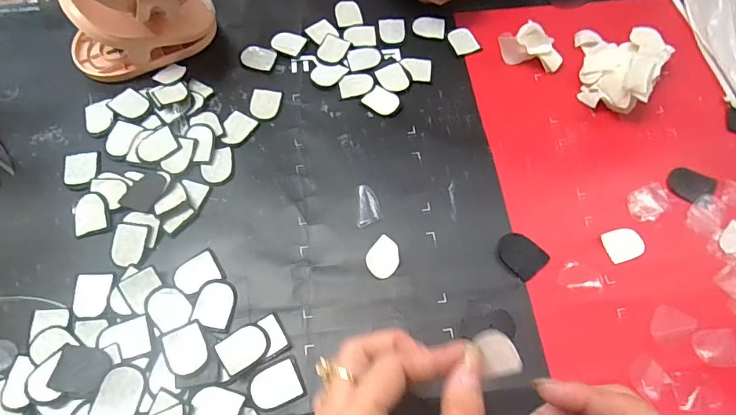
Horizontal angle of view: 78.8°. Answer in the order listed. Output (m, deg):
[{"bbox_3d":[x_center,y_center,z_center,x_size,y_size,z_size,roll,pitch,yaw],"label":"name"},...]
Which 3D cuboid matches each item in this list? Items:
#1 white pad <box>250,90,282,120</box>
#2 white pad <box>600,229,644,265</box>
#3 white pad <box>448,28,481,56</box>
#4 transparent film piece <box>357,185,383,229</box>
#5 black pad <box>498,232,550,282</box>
[{"bbox_3d":[-0.088,-0.089,0.384,0.024,0.004,0.029,5,65,2],"label":"white pad"},{"bbox_3d":[0.191,0.027,0.333,0.029,0.004,0.024,-15,66,-7],"label":"white pad"},{"bbox_3d":[0.089,-0.156,0.418,0.024,0.004,0.028,-21,67,-10],"label":"white pad"},{"bbox_3d":[0.000,-0.001,0.340,0.019,0.009,0.029,-10,66,-5],"label":"transparent film piece"},{"bbox_3d":[0.112,0.034,0.329,0.028,0.004,0.034,-37,71,-16],"label":"black pad"}]

